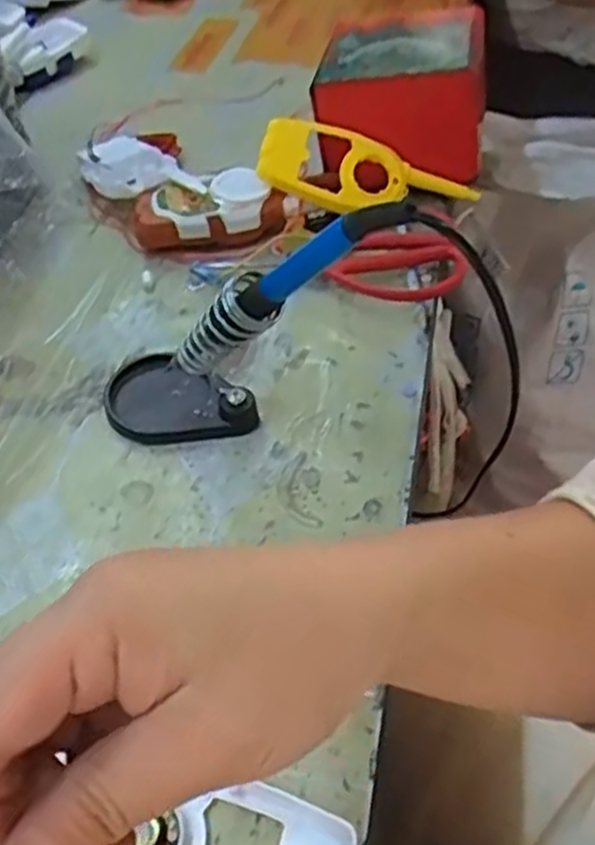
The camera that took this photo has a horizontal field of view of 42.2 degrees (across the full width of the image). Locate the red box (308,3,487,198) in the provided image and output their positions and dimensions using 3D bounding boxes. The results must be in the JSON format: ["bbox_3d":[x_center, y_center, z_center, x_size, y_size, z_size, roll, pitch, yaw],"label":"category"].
[{"bbox_3d":[0.078,-0.247,0.594,0.120,0.099,0.128,4,49,6],"label":"red box"}]

